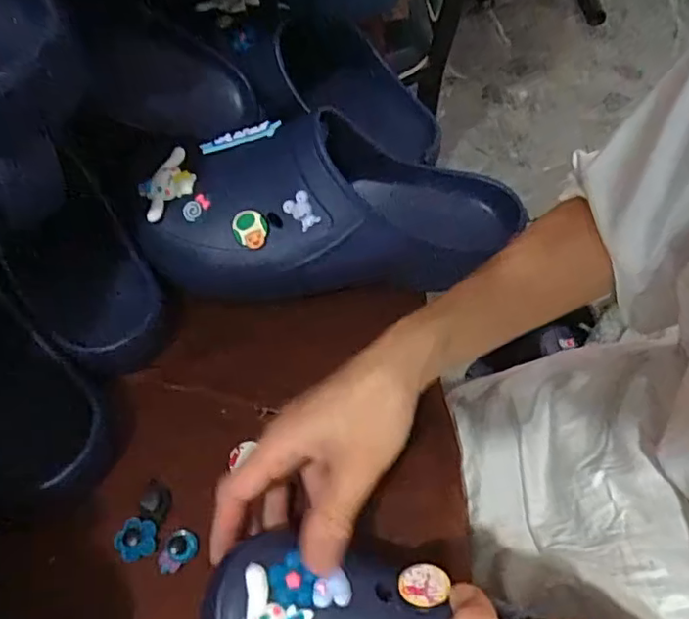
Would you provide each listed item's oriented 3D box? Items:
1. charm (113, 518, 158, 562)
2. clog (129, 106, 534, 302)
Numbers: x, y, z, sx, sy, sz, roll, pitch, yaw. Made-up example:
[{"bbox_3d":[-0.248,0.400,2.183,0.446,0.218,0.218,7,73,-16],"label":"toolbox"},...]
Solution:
[{"bbox_3d":[-0.128,0.140,0.360,0.023,0.004,0.024,1,58,-1],"label":"charm"},{"bbox_3d":[-0.009,-0.090,0.442,0.287,0.095,0.124,-4,58,-4],"label":"clog"}]

